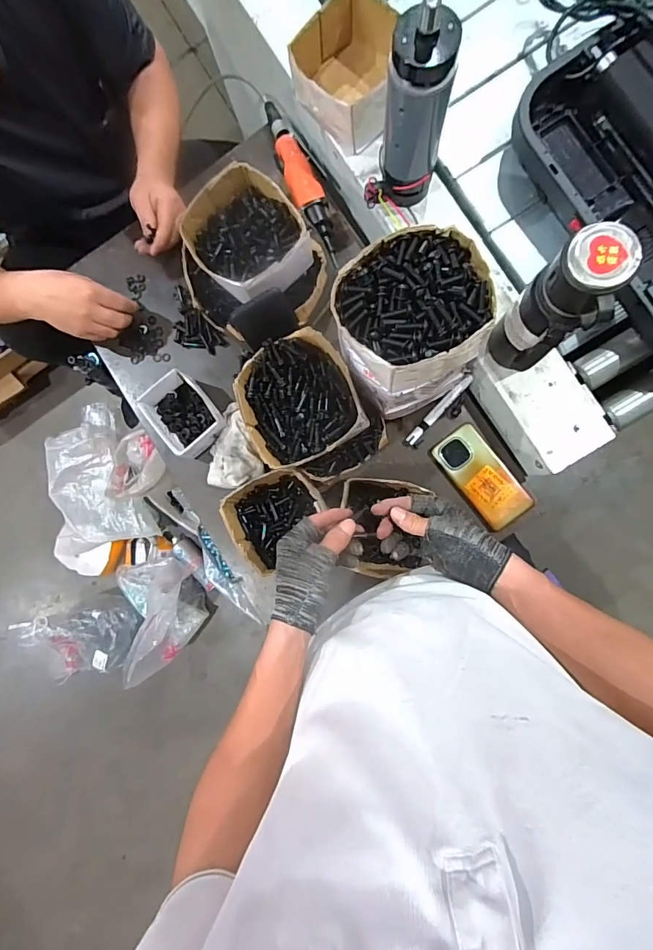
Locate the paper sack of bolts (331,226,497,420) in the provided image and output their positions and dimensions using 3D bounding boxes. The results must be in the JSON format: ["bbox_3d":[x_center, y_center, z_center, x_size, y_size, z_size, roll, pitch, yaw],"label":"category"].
[{"bbox_3d":[0.106,-0.182,0.539,0.170,0.207,0.157,-42,85,3],"label":"paper sack of bolts"}]

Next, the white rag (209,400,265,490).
[{"bbox_3d":[-0.150,-0.045,0.686,0.087,0.029,0.129,-1,89,5],"label":"white rag"}]

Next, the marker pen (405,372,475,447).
[{"bbox_3d":[0.180,-0.106,0.672,0.018,0.019,0.144,41,93,5],"label":"marker pen"}]

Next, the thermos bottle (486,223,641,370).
[{"bbox_3d":[0.253,-0.182,0.483,0.074,0.226,0.072,0,89,5],"label":"thermos bottle"}]

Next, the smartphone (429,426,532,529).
[{"bbox_3d":[0.245,0.003,0.662,0.079,0.014,0.164,-37,86,4],"label":"smartphone"}]

